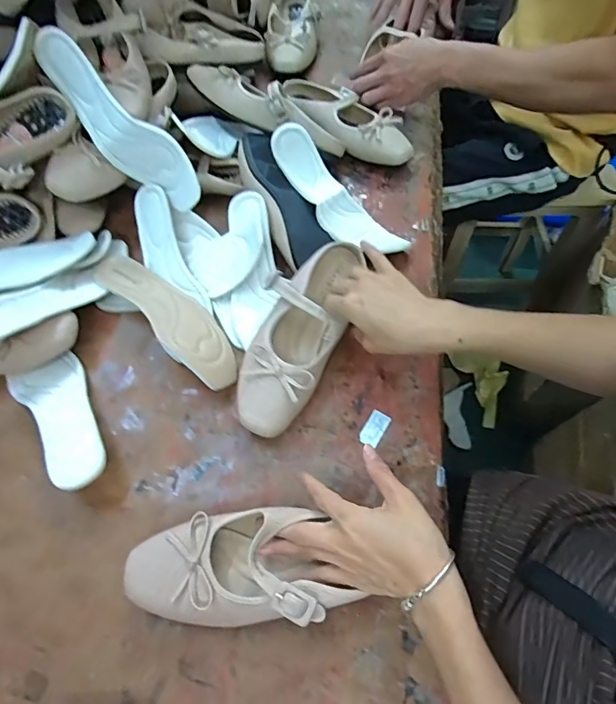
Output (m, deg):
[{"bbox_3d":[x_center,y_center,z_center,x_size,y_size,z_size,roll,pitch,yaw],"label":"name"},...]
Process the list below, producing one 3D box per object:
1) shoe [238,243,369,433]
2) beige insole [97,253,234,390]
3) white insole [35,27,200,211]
[{"bbox_3d":[-0.009,-0.026,0.487,0.083,0.061,0.236,18,68,10],"label":"shoe"},{"bbox_3d":[-0.167,-0.047,0.522,0.231,0.024,0.073,41,53,17],"label":"beige insole"},{"bbox_3d":[-0.221,-0.259,0.517,0.219,0.075,0.016,41,29,-18],"label":"white insole"}]

